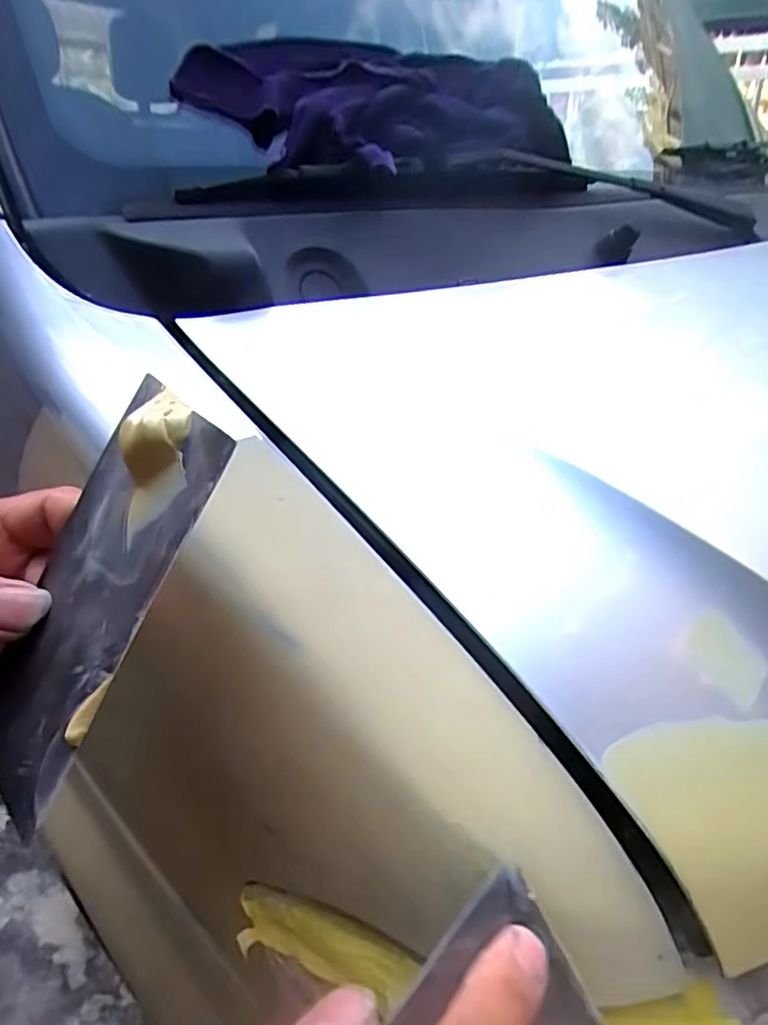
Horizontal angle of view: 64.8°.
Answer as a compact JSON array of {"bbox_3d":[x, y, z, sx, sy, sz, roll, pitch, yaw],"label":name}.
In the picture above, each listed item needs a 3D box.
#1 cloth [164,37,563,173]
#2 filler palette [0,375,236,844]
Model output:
[{"bbox_3d":[0.011,-0.294,0.440,0.292,0.071,0.103,-22,37,-32],"label":"cloth"},{"bbox_3d":[-0.096,0.023,0.193,0.066,0.131,0.009,21,-6,41],"label":"filler palette"}]

